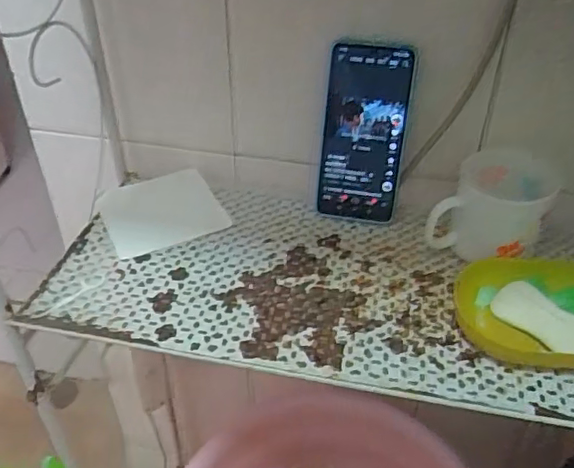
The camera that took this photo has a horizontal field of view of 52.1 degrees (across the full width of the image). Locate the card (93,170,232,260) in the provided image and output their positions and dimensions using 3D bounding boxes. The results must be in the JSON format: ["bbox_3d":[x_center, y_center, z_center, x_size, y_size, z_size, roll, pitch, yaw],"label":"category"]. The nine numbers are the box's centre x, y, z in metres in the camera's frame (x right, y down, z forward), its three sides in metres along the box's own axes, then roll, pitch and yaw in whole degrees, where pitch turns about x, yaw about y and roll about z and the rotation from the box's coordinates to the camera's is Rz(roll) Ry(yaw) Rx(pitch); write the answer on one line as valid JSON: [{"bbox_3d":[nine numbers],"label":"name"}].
[{"bbox_3d":[-0.130,-0.024,0.610,0.113,0.006,0.110,-17,43,-20],"label":"card"}]

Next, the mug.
[{"bbox_3d":[0.183,-0.027,0.532,0.092,0.084,0.088,13,41,15],"label":"mug"}]

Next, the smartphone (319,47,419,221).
[{"bbox_3d":[0.072,-0.093,0.558,0.075,0.162,0.016,9,22,11],"label":"smartphone"}]

